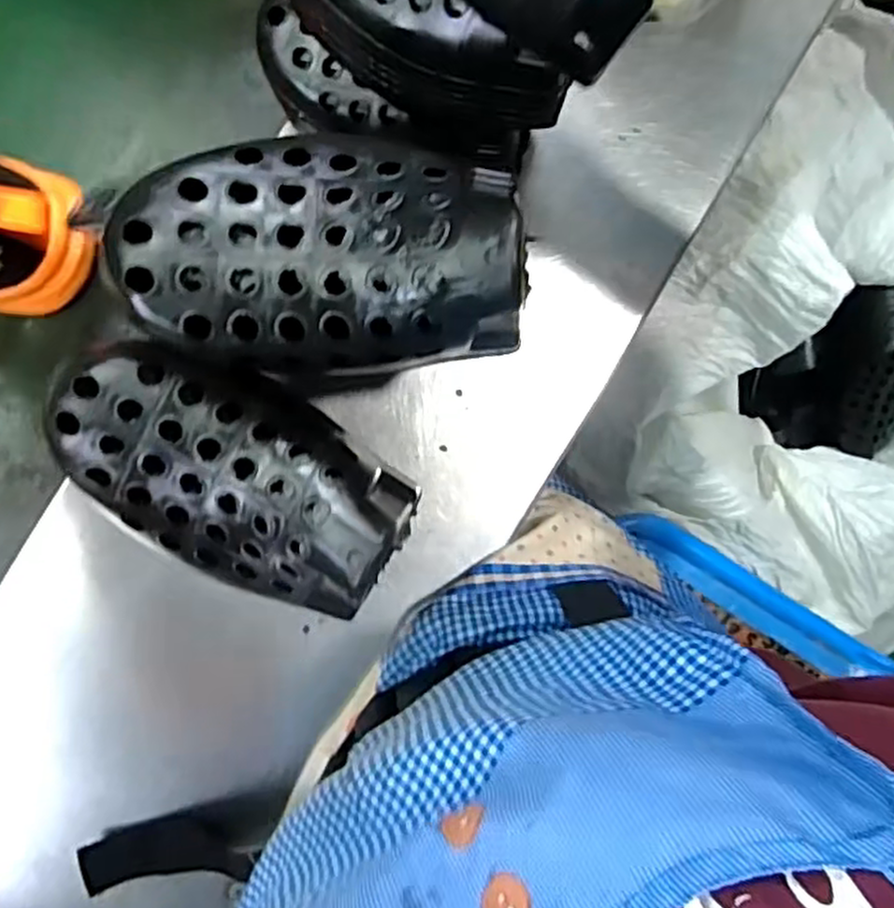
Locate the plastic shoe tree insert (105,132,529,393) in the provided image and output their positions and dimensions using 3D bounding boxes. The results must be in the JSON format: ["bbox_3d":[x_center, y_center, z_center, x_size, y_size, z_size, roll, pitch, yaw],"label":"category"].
[{"bbox_3d":[-0.042,-0.069,0.245,0.130,0.035,0.085,4,91,-6],"label":"plastic shoe tree insert"}]

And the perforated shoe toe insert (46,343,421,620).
[{"bbox_3d":[-0.084,0.007,0.288,0.137,0.052,0.076,33,88,-6],"label":"perforated shoe toe insert"}]

